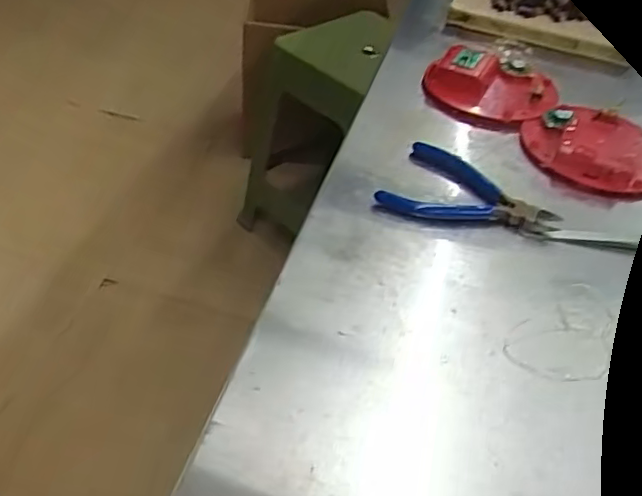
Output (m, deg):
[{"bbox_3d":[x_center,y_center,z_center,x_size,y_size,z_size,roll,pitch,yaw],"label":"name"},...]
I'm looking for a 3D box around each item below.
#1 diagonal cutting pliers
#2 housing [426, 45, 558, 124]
[{"bbox_3d":[0.112,-0.040,0.458,0.120,0.011,0.082,20,44,13],"label":"diagonal cutting pliers"},{"bbox_3d":[0.157,-0.150,0.572,0.111,0.031,0.083,23,46,19],"label":"housing"}]

